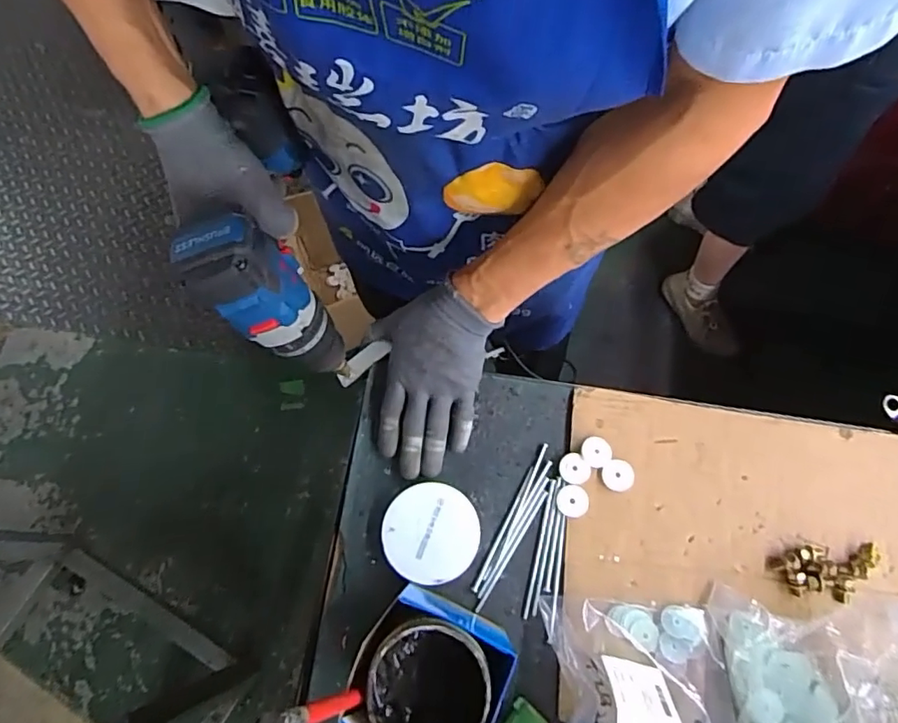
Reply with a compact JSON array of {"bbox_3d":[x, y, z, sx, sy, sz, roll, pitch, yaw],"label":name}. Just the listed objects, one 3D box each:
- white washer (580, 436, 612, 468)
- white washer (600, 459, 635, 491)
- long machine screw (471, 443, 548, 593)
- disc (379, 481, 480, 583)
[{"bbox_3d":[0.136,0.084,0.517,0.027,0.008,0.029,0,70,1],"label":"white washer"},{"bbox_3d":[0.155,0.105,0.513,0.027,0.010,0.028,0,70,1],"label":"white washer"},{"bbox_3d":[0.057,0.140,0.509,0.005,0.004,0.146,27,73,10],"label":"long machine screw"},{"bbox_3d":[-0.016,0.152,0.496,0.082,0.017,0.082,0,70,1],"label":"disc"}]

